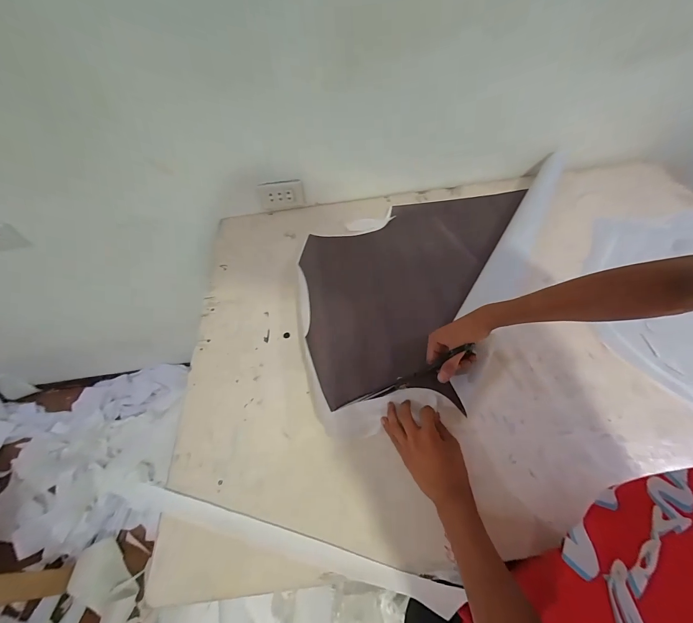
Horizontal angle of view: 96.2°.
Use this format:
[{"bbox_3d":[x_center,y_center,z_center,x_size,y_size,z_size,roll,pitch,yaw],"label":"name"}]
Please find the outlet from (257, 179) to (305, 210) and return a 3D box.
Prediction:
[{"bbox_3d":[-0.172,-0.306,0.824,0.113,0.082,0.008,-10,55,-1],"label":"outlet"}]

